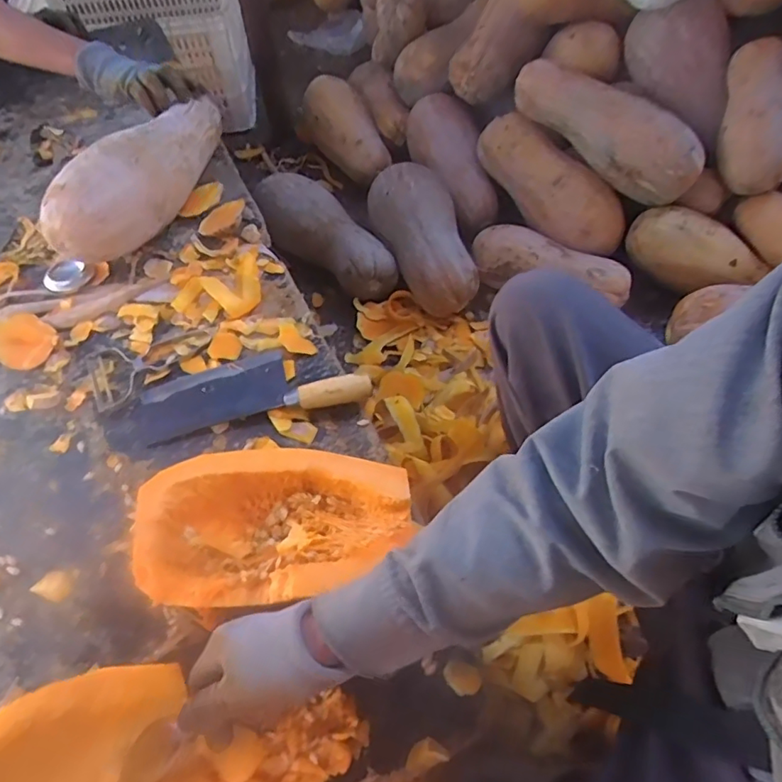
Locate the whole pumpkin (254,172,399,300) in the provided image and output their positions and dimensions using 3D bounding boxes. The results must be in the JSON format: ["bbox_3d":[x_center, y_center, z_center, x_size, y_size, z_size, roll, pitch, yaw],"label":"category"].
[{"bbox_3d":[-0.131,-0.319,1.130,0.137,0.128,0.350,-41,64,-20],"label":"whole pumpkin"}]

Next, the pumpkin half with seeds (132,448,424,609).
[{"bbox_3d":[-0.102,0.127,0.519,0.238,0.082,0.150,-4,58,2],"label":"pumpkin half with seeds"}]

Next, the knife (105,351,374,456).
[{"bbox_3d":[-0.178,-0.003,0.635,0.297,0.033,0.095,-11,58,-3],"label":"knife"}]

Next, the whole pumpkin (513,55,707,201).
[{"bbox_3d":[0.403,-0.495,1.051,0.367,0.130,0.142,27,61,-6],"label":"whole pumpkin"}]

